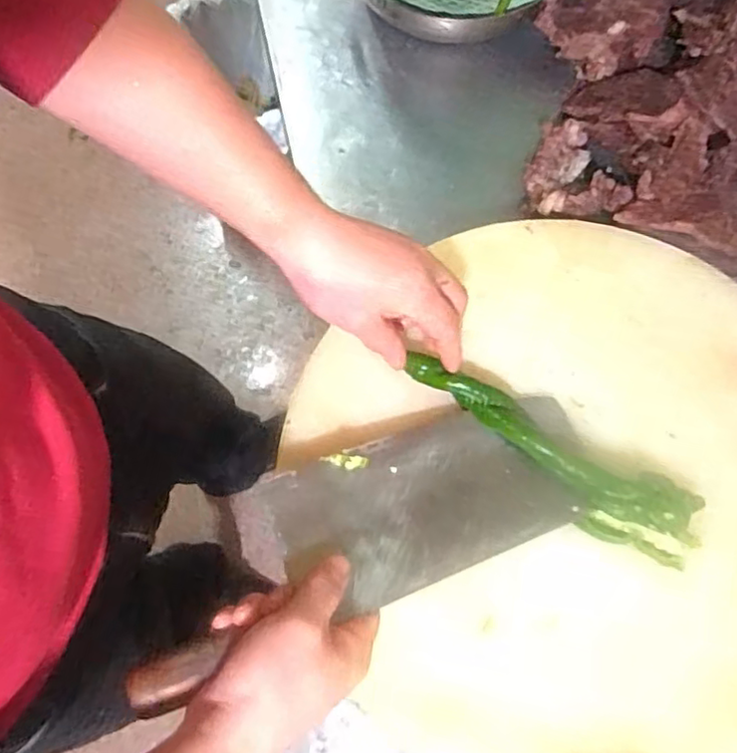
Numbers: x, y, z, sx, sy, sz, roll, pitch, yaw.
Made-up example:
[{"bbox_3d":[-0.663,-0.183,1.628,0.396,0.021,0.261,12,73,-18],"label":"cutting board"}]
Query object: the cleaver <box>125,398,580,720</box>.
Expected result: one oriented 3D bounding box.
[{"bbox_3d":[0.002,0.099,0.439,0.327,0.025,0.106,-21,75,-18],"label":"cleaver"}]

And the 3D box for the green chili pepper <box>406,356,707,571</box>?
[{"bbox_3d":[0.130,0.055,0.473,0.234,0.027,0.058,34,78,9],"label":"green chili pepper"}]

